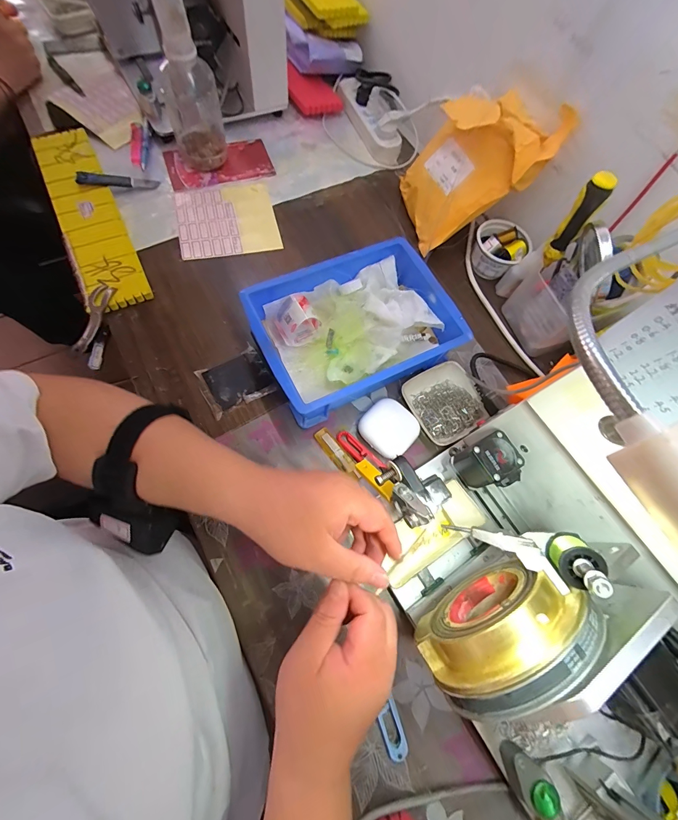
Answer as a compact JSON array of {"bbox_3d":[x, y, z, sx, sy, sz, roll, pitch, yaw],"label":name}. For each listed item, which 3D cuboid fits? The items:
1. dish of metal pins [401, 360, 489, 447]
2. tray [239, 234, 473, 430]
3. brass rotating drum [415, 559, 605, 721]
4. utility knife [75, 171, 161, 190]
[{"bbox_3d":[0.142,-0.010,0.460,0.094,0.021,0.094,-29,76,-15],"label":"dish of metal pins"},{"bbox_3d":[0.020,-0.105,0.457,0.245,0.076,0.179,-25,74,-13],"label":"tray"},{"bbox_3d":[0.110,0.152,0.236,0.103,0.087,0.046,-31,76,-16],"label":"brass rotating drum"},{"bbox_3d":[-0.350,-0.364,0.553,0.113,0.013,0.022,-12,68,-26],"label":"utility knife"}]

